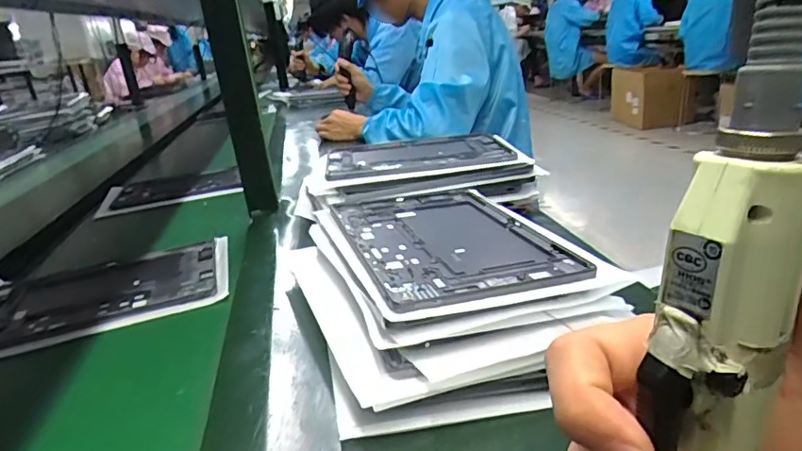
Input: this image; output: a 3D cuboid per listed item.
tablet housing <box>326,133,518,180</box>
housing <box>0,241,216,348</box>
[{"bbox_3d":[0.023,-0.102,0.771,0.253,0.015,0.193,-7,18,1],"label":"tablet housing"},{"bbox_3d":[-0.342,0.074,0.597,0.253,0.008,0.171,-13,19,-15],"label":"housing"}]

